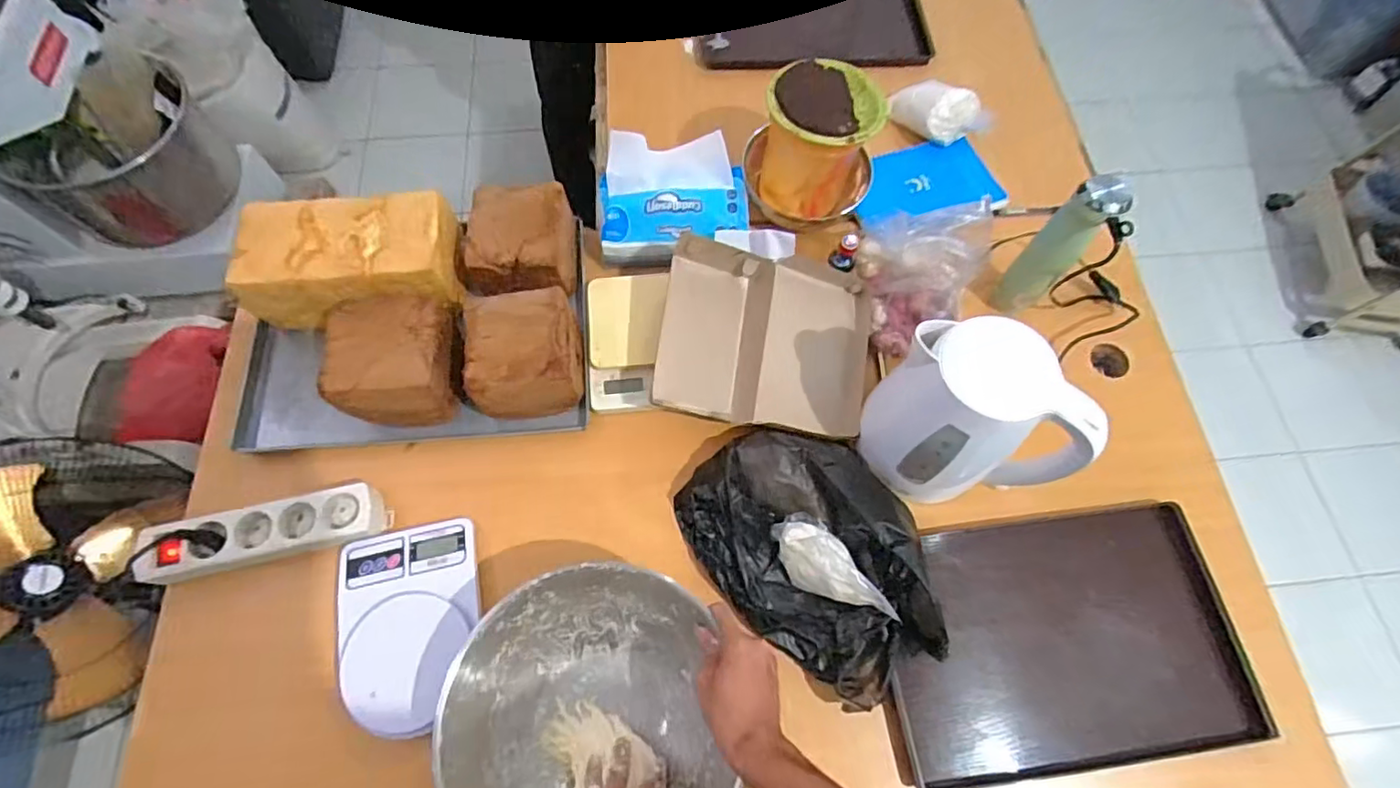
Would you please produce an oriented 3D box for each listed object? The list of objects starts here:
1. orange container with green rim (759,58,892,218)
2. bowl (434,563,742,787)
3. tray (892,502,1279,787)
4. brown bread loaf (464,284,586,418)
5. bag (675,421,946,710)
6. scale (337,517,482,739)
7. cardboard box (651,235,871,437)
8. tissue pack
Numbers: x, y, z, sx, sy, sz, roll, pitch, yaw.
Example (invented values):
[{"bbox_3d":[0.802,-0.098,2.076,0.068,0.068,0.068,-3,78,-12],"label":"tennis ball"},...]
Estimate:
[{"bbox_3d":[0.142,-0.300,0.759,0.128,0.147,0.114,2,68,-1],"label":"orange container with green rim"},{"bbox_3d":[-0.101,0.290,0.563,0.230,0.106,0.241,-4,68,-3],"label":"bowl"},{"bbox_3d":[0.377,0.257,0.645,0.371,0.040,0.246,-5,68,-4],"label":"tray"},{"bbox_3d":[-0.193,-0.040,0.674,0.114,0.085,0.132,-5,68,-4],"label":"brown bread loaf"},{"bbox_3d":[0.124,0.162,0.641,0.208,0.072,0.288,-33,72,-14],"label":"bag"},{"bbox_3d":[-0.294,0.235,0.625,0.139,0.038,0.199,-10,68,-6],"label":"scale"},{"bbox_3d":[0.080,-0.068,0.726,0.249,0.085,0.208,8,68,1],"label":"cardboard box"},{"bbox_3d":[-0.035,-0.244,0.759,0.182,0.078,0.125,-7,68,-5],"label":"tissue pack"}]

